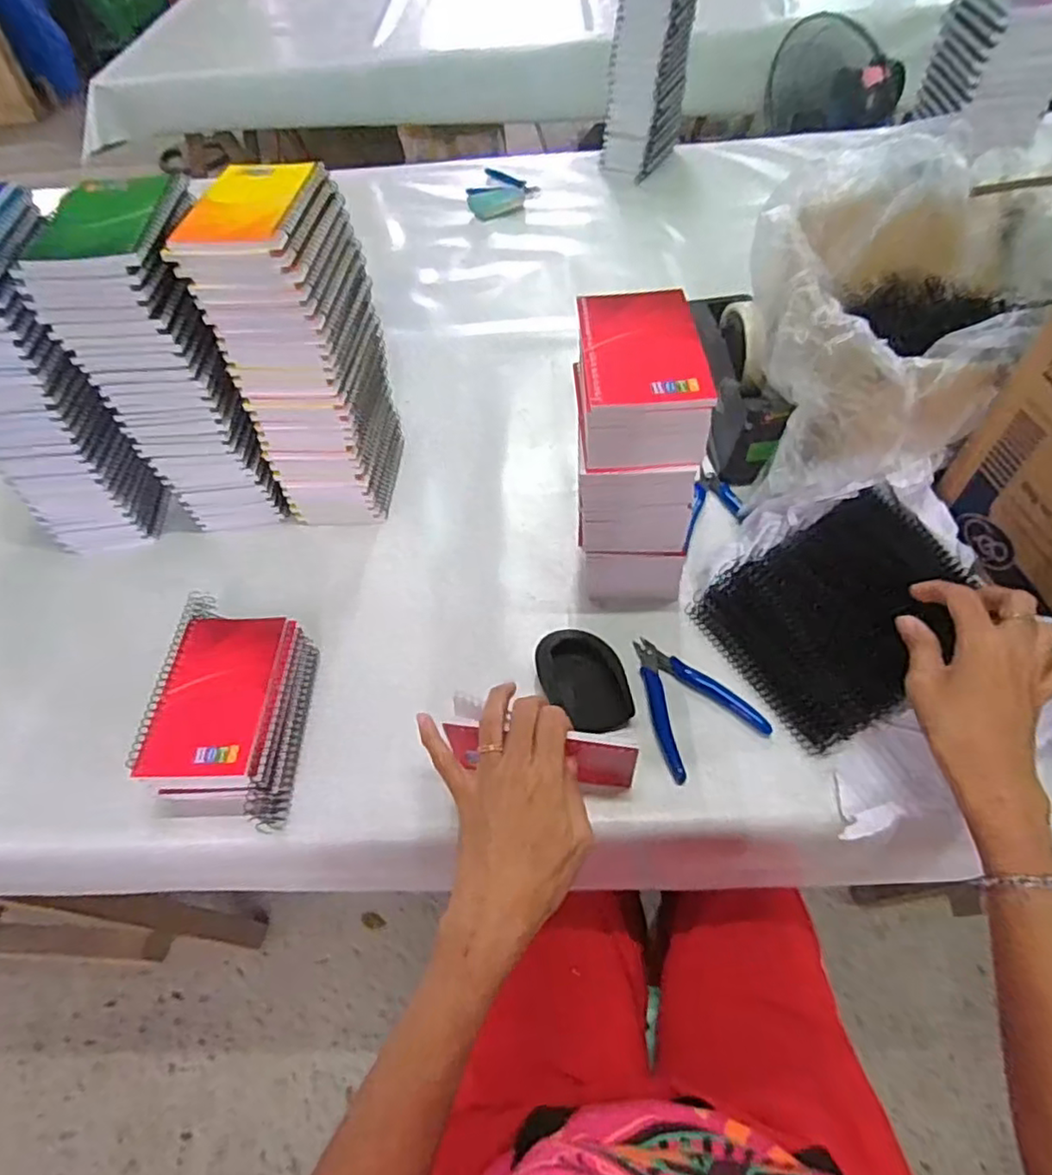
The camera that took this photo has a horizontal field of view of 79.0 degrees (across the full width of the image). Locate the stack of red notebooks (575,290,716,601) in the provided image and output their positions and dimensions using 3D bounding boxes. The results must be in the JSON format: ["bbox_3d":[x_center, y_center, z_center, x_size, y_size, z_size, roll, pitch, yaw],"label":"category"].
[{"bbox_3d":[0.087,-0.101,0.538,0.086,0.231,0.148,-3,55,2],"label":"stack of red notebooks"}]

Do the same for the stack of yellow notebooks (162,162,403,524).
[{"bbox_3d":[-0.195,-0.203,0.589,0.099,0.284,0.139,2,55,5],"label":"stack of yellow notebooks"}]

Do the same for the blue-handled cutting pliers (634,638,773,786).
[{"bbox_3d":[0.125,0.089,0.522,0.085,0.010,0.116,-26,59,-15],"label":"blue-handled cutting pliers"}]

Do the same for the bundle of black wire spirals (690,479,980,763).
[{"bbox_3d":[0.269,0.016,0.527,0.209,0.039,0.158,-26,59,-15],"label":"bundle of black wire spirals"}]

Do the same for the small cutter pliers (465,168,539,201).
[{"bbox_3d":[-0.034,-0.675,1.071,0.119,0.013,0.070,10,57,8],"label":"small cutter pliers"}]

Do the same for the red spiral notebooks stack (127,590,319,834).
[{"bbox_3d":[-0.231,0.097,0.512,0.112,0.069,0.169,2,55,5],"label":"red spiral notebooks stack"}]

